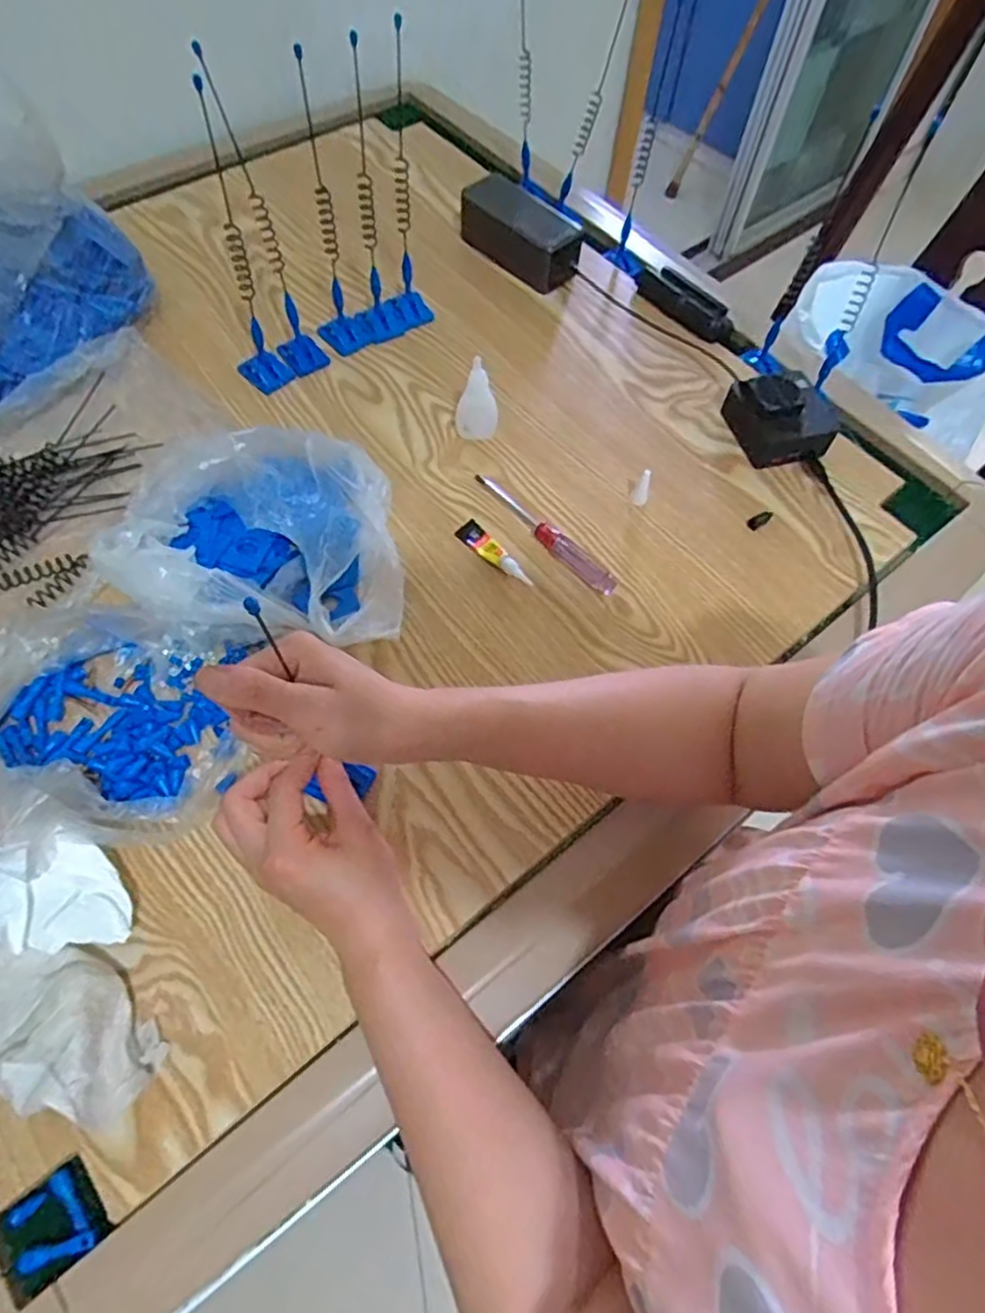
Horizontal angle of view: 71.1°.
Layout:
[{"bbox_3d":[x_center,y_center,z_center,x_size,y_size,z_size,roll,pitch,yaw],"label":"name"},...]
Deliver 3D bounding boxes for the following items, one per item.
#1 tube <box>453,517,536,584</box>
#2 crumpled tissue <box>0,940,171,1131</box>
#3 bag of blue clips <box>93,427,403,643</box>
[{"bbox_3d":[0.001,-0.082,0.542,0.020,0.009,0.076,-37,70,-20],"label":"tube"},{"bbox_3d":[-0.231,0.196,0.364,0.106,0.051,0.069,16,63,5],"label":"crumpled tissue"},{"bbox_3d":[-0.167,-0.087,0.502,0.195,0.070,0.162,-3,63,-4],"label":"bag of blue clips"}]

